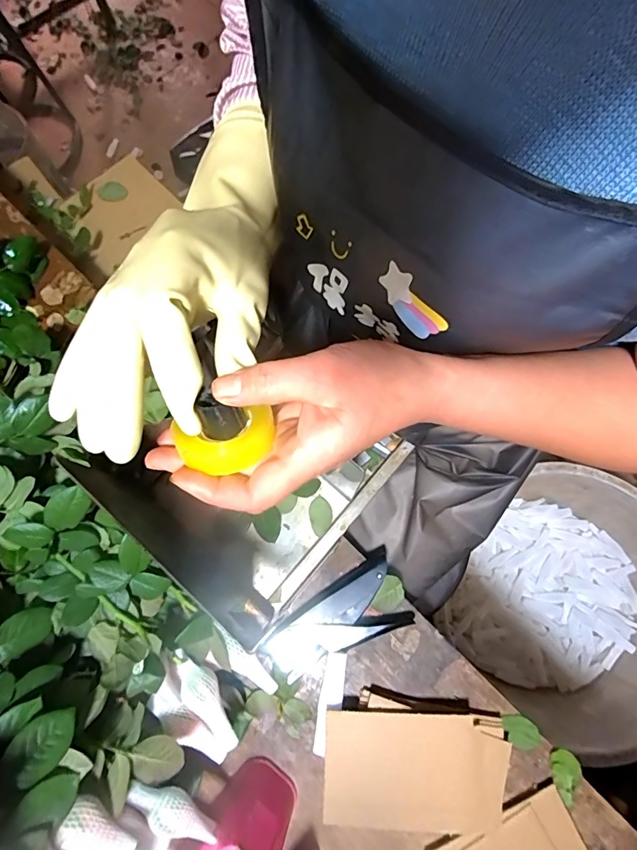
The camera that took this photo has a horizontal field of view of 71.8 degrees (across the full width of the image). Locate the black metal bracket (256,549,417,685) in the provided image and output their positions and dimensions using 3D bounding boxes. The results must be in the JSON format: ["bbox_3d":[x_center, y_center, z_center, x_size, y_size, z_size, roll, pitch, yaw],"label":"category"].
[{"bbox_3d":[0.018,0.204,0.462,0.152,0.023,0.073,-27,76,-6],"label":"black metal bracket"}]

